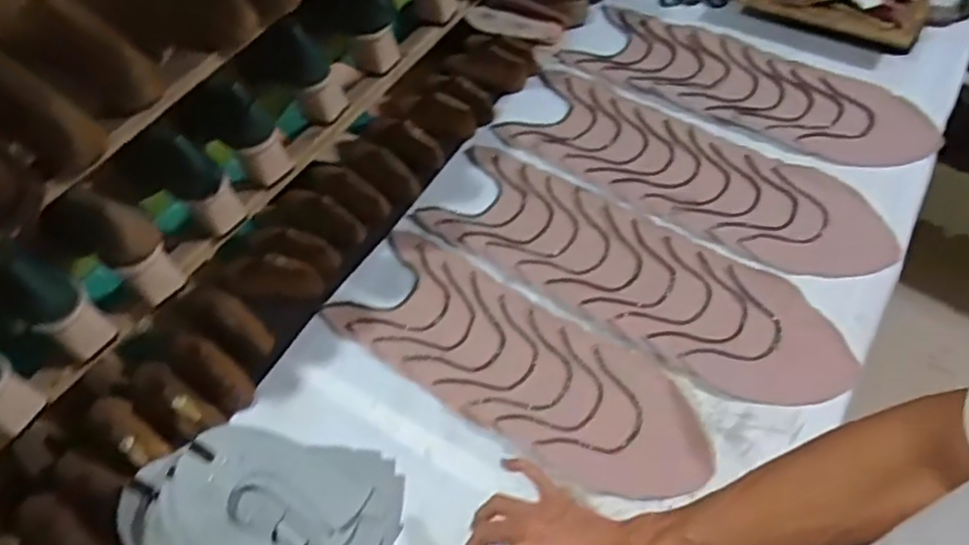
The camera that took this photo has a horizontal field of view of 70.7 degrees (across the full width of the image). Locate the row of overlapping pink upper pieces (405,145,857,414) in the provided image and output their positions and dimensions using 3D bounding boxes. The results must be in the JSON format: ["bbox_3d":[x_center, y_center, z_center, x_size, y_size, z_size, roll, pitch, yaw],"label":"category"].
[{"bbox_3d":[0.175,-0.004,0.834,0.521,0.007,0.173,27,63,21],"label":"row of overlapping pink upper pieces"}]

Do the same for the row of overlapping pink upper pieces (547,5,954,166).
[{"bbox_3d":[0.380,-0.275,0.992,0.502,0.015,0.176,25,62,19],"label":"row of overlapping pink upper pieces"}]

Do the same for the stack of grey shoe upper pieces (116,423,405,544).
[{"bbox_3d":[-0.221,0.248,0.654,0.245,0.087,0.208,11,59,12],"label":"stack of grey shoe upper pieces"}]

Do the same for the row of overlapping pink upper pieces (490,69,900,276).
[{"bbox_3d":[0.272,-0.135,0.916,0.508,0.011,0.168,28,63,21],"label":"row of overlapping pink upper pieces"}]

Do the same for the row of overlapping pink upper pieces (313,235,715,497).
[{"bbox_3d":[0.039,0.103,0.780,0.441,0.012,0.161,28,64,21],"label":"row of overlapping pink upper pieces"}]

